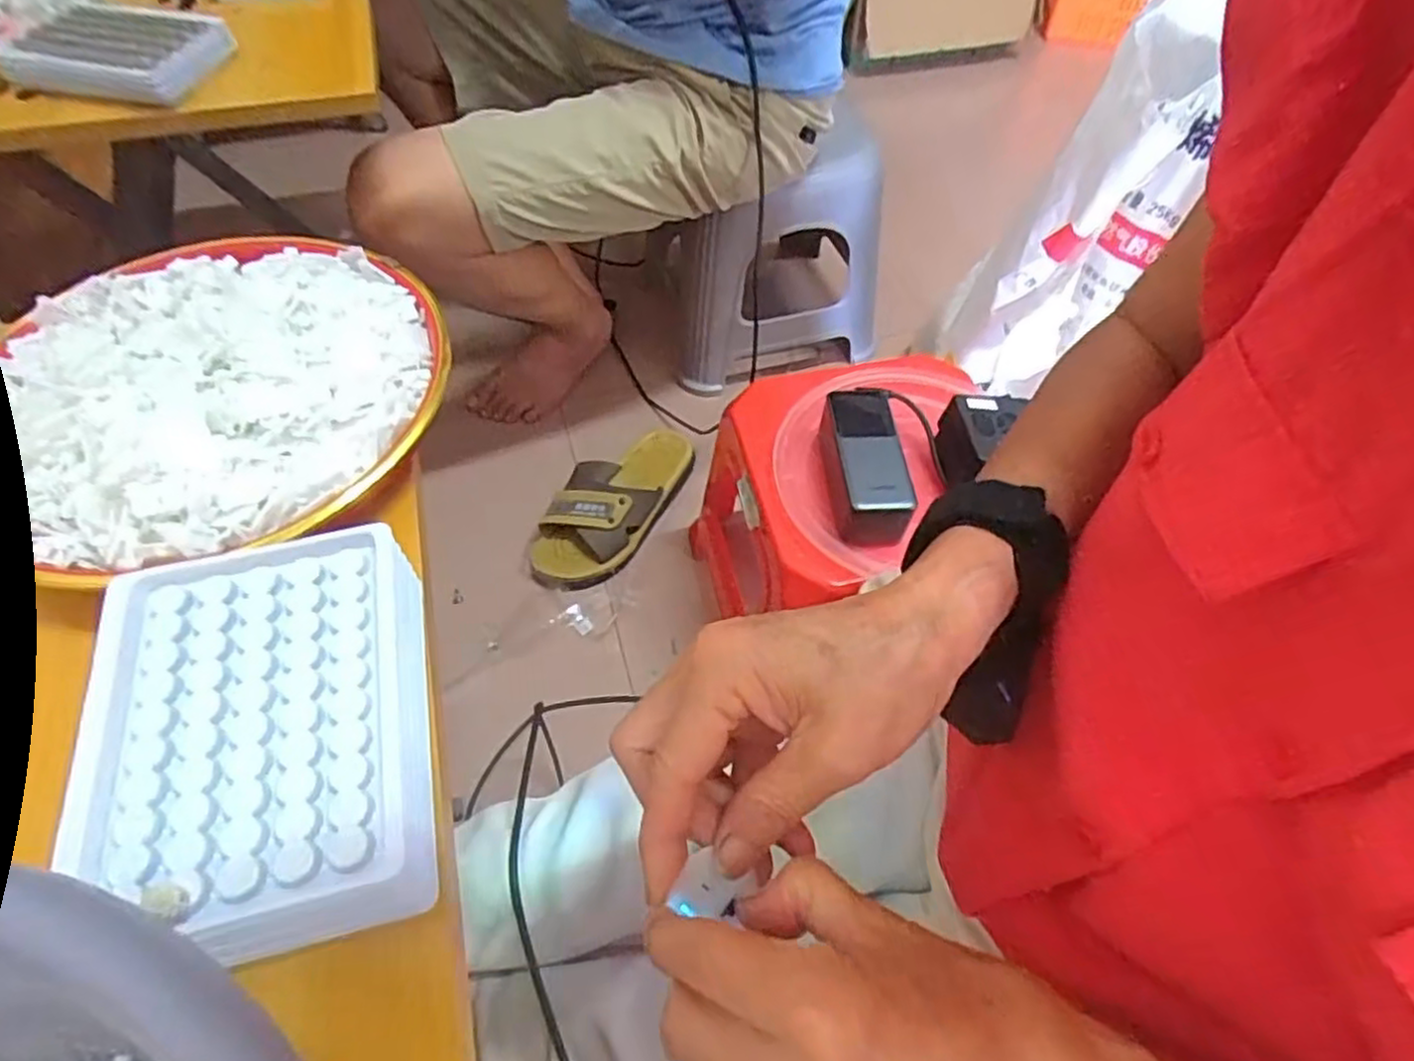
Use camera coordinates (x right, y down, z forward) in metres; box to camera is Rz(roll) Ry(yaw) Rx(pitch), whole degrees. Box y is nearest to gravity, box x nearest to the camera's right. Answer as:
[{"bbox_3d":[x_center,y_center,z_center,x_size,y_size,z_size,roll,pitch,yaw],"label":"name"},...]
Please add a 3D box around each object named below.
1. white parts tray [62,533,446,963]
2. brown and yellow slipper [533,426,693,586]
[{"bbox_3d":[-0.149,0.065,0.246,0.103,0.021,0.139,-13,57,-11],"label":"white parts tray"},{"bbox_3d":[-0.116,-0.042,0.923,0.119,0.063,0.270,25,58,14],"label":"brown and yellow slipper"}]

